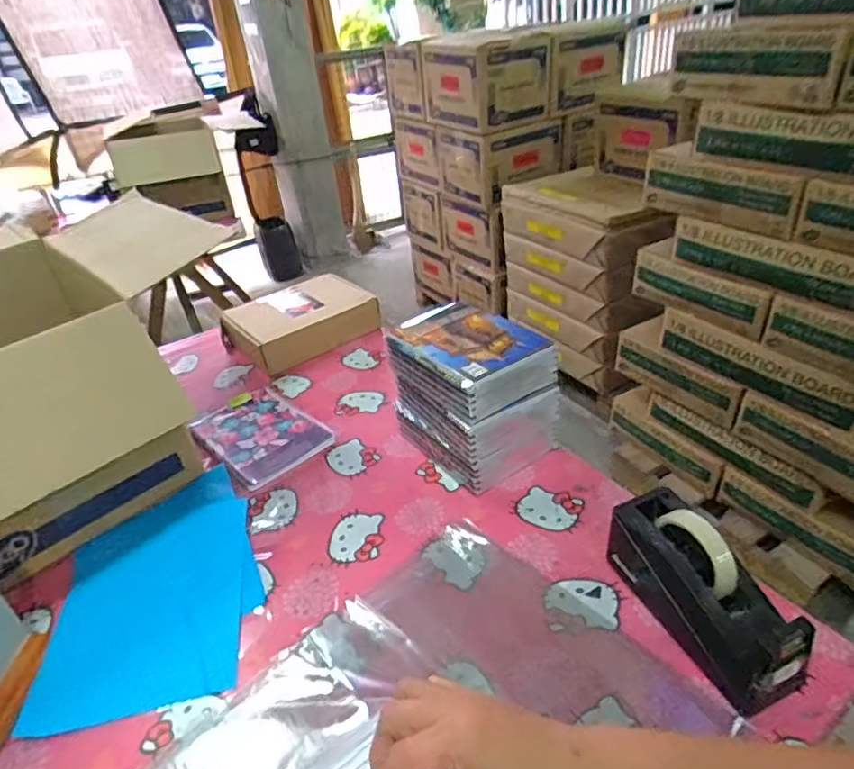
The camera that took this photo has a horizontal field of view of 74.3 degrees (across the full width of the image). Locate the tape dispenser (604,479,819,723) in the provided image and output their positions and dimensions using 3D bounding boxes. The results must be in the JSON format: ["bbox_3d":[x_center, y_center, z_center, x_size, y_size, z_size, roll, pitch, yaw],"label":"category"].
[{"bbox_3d":[0.275,0.199,0.568,0.073,0.112,0.202,-18,36,-16],"label":"tape dispenser"}]

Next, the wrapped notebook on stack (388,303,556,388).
[{"bbox_3d":[0.053,-0.065,0.803,0.153,0.014,0.225,-25,35,-21],"label":"wrapped notebook on stack"}]

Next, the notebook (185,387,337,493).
[{"bbox_3d":[-0.276,0.077,0.939,0.163,0.014,0.228,-32,42,-33],"label":"notebook"}]

